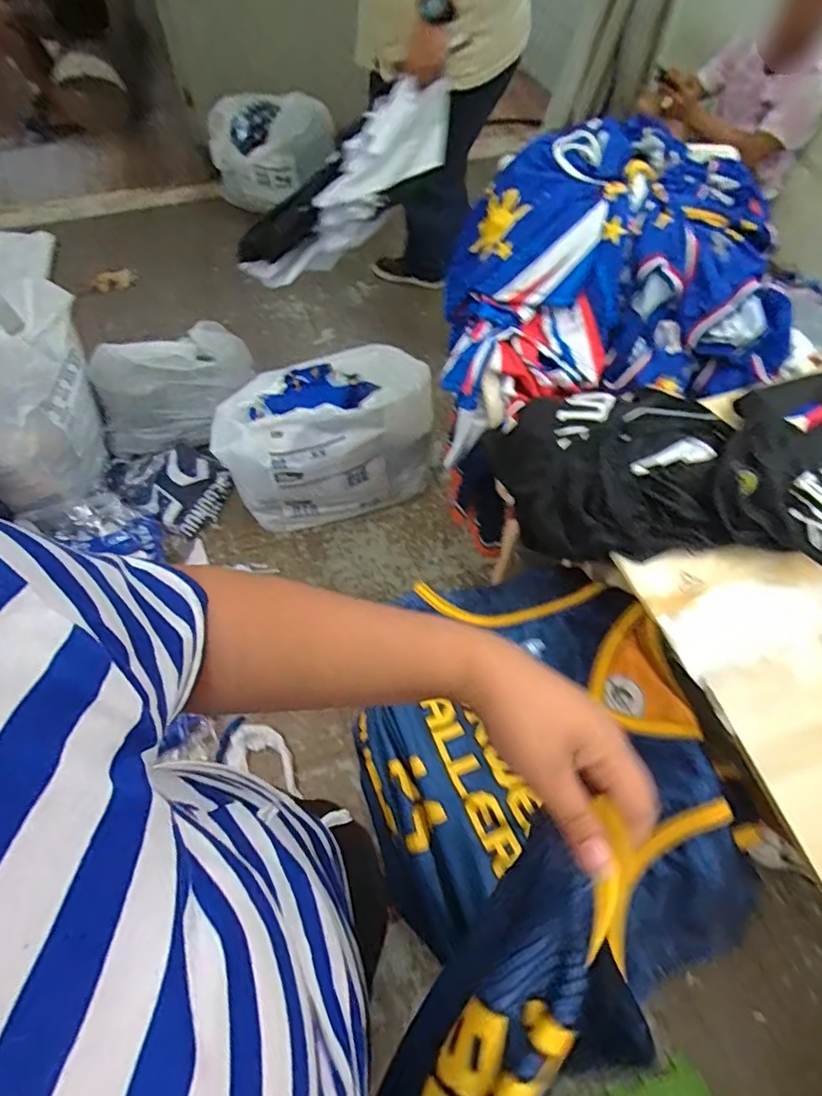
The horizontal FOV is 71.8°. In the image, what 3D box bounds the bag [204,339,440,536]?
[{"bbox_3d":[-0.224,-0.285,1.441,0.490,0.389,0.321,-21,61,-12],"label":"bag"}]

